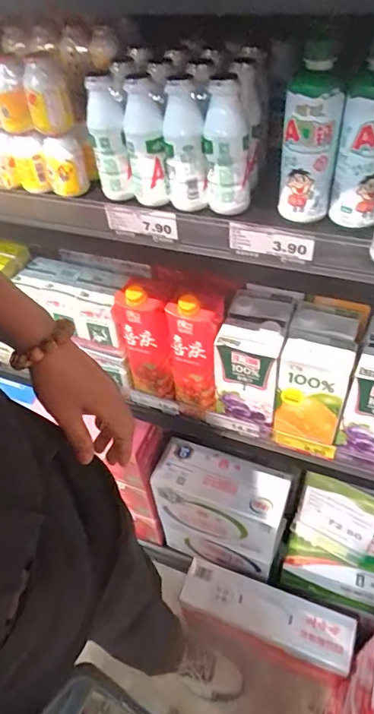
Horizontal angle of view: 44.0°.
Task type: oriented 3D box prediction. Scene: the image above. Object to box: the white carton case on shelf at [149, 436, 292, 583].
[{"bbox_3d":[0.075,0.339,1.015,0.261,0.288,0.122,17,51,22],"label":"white carton case on shelf"}]

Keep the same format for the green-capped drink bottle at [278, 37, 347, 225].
[{"bbox_3d":[0.130,-0.229,0.486,0.056,0.166,0.052,7,47,14],"label":"green-capped drink bottle"}]

